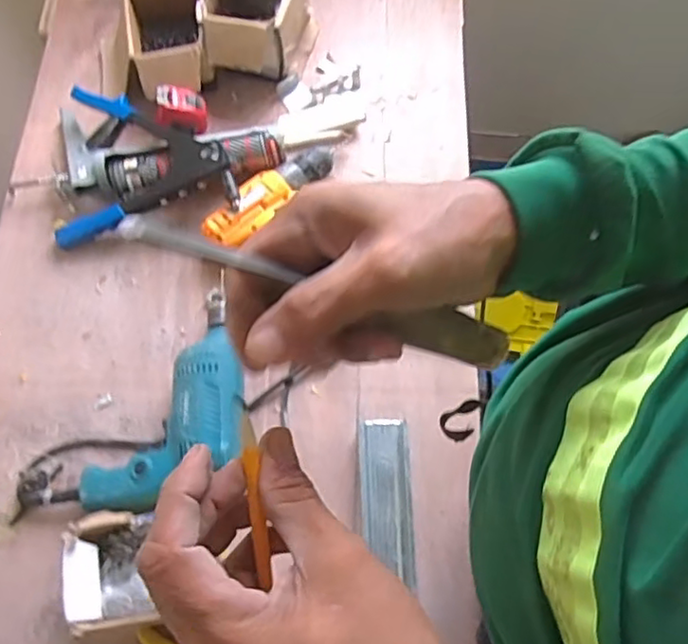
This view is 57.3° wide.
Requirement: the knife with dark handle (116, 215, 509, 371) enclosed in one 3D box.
[{"bbox_3d":[0.000,-0.014,0.295,0.204,0.017,0.022,19,65,-30],"label":"knife with dark handle"}]

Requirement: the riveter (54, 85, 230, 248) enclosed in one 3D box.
[{"bbox_3d":[-0.264,-0.211,0.786,0.228,0.074,0.199,-16,69,-4],"label":"riveter"}]

